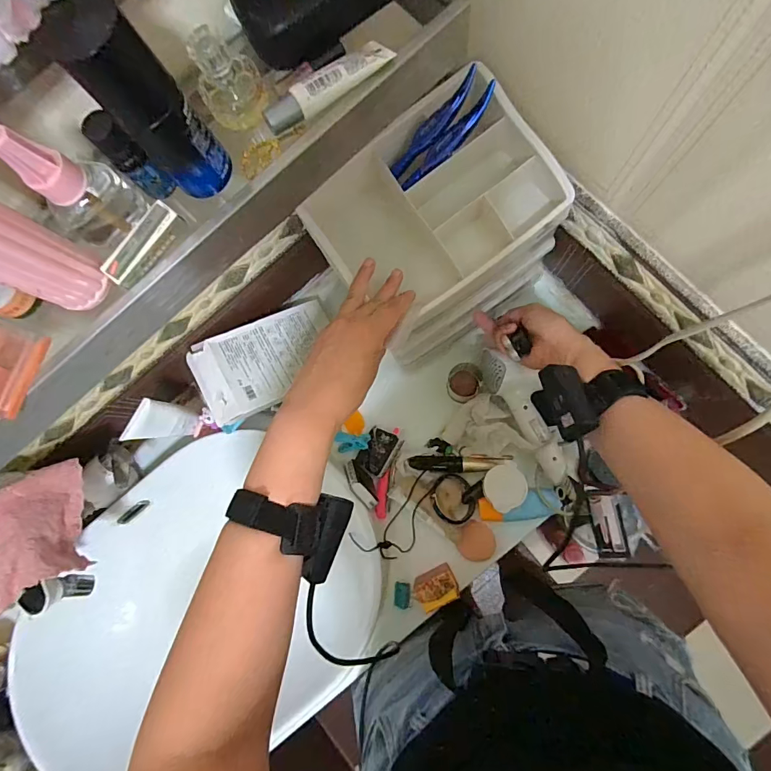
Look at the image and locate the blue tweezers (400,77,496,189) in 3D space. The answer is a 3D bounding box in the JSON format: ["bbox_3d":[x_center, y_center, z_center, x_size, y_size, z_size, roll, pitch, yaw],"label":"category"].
[{"bbox_3d":[0.062,-0.242,0.422,0.120,0.019,0.016,-35,78,39],"label":"blue tweezers"}]

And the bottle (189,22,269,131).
[{"bbox_3d":[-0.106,-0.206,0.288,0.041,0.051,0.031,-31,80,2],"label":"bottle"}]

